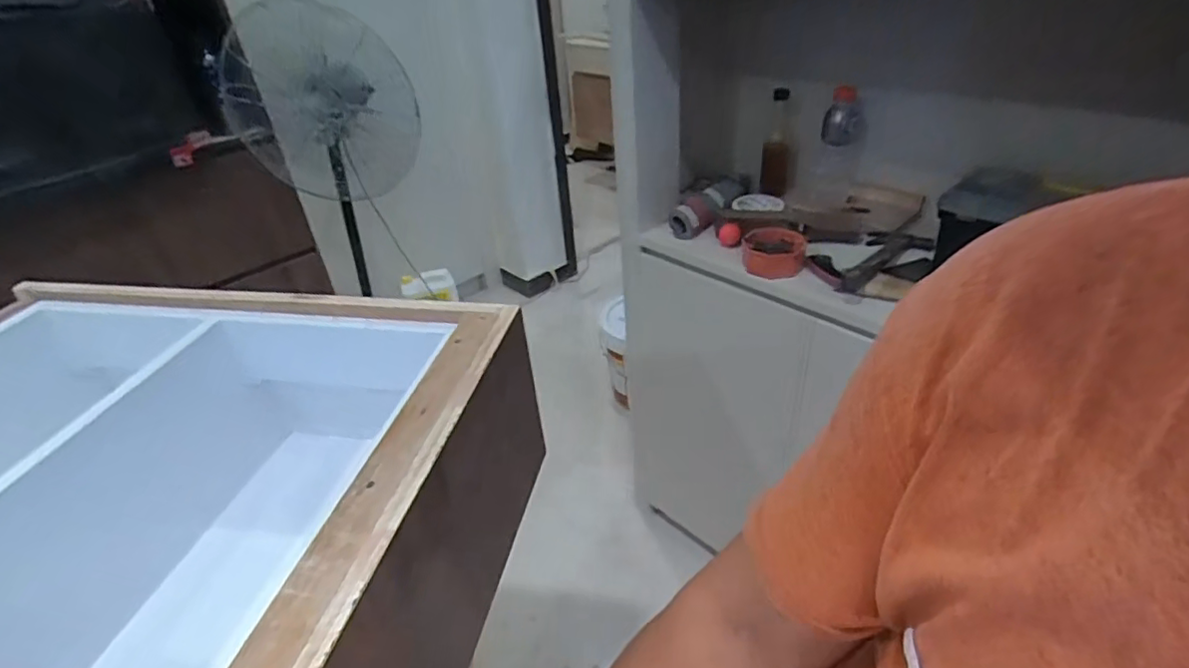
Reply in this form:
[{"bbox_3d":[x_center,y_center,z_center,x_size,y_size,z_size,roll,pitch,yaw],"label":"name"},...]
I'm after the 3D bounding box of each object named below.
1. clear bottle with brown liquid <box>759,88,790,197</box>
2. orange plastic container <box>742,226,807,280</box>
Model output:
[{"bbox_3d":[0.369,-0.389,1.188,0.056,0.223,0.058,6,-4,15],"label":"clear bottle with brown liquid"},{"bbox_3d":[0.302,-0.140,0.997,0.103,0.040,0.112,8,37,18],"label":"orange plastic container"}]

